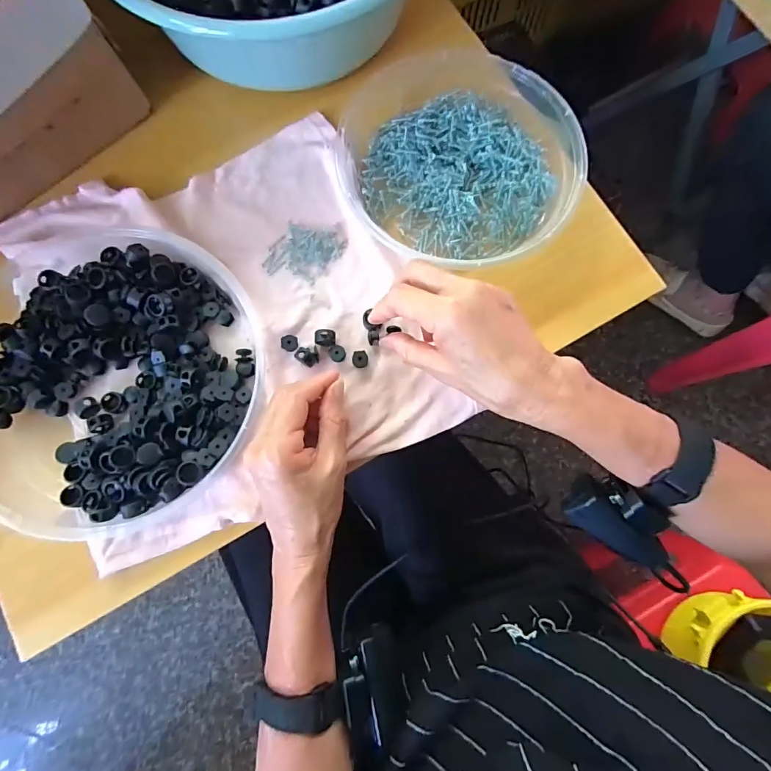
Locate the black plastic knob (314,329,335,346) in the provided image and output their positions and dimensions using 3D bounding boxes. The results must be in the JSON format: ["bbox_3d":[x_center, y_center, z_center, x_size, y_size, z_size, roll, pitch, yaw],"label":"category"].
[{"bbox_3d":[-0.050,-0.039,0.340,0.016,0.009,0.013,9,78,1],"label":"black plastic knob"}]

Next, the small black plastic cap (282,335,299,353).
[{"bbox_3d":[-0.080,-0.035,0.341,0.013,0.005,0.014,0,78,-1],"label":"small black plastic cap"}]

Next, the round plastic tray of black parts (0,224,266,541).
[{"bbox_3d":[-0.220,-0.023,0.324,0.226,0.035,0.259,-32,80,-7],"label":"round plastic tray of black parts"}]

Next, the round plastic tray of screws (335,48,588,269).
[{"bbox_3d":[0.066,-0.214,0.372,0.204,0.048,0.208,0,78,-1],"label":"round plastic tray of screws"}]

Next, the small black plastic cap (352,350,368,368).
[{"bbox_3d":[-0.021,-0.022,0.340,0.013,0.008,0.014,0,78,-1],"label":"small black plastic cap"}]

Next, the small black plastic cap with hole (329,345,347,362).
[{"bbox_3d":[-0.040,-0.026,0.340,0.013,0.007,0.013,0,78,-1],"label":"small black plastic cap with hole"}]

